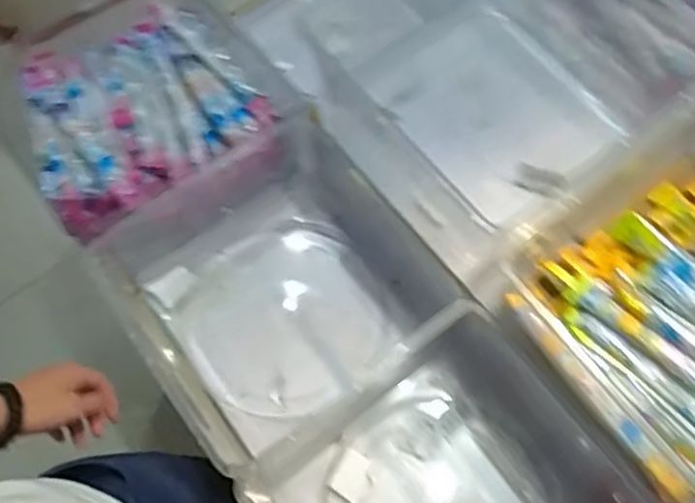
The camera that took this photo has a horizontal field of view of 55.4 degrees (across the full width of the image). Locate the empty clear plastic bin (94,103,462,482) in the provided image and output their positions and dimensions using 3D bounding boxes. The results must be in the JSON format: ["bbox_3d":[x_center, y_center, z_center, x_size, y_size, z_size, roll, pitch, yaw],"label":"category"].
[{"bbox_3d":[-0.089,0.031,0.778,0.343,0.148,0.316,-37,70,-12],"label":"empty clear plastic bin"}]

